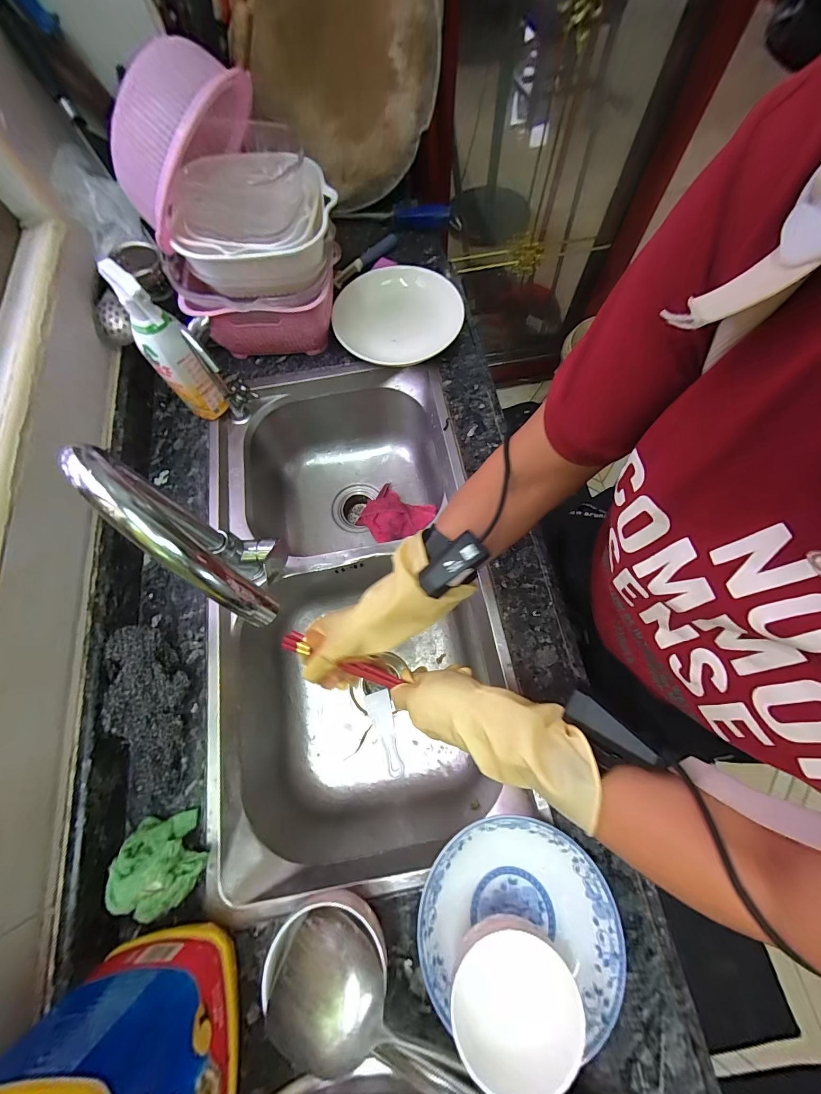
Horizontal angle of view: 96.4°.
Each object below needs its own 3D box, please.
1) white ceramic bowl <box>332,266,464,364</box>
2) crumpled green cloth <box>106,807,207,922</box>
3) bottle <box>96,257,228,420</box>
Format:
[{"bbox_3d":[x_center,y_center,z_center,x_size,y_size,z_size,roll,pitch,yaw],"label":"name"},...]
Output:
[{"bbox_3d":[-0.019,-0.407,0.657,0.214,0.050,0.219,-1,70,2],"label":"white ceramic bowl"},{"bbox_3d":[-0.274,0.342,0.398,0.085,0.048,0.084,-28,72,-7],"label":"crumpled green cloth"},{"bbox_3d":[-0.331,-0.261,0.517,0.059,0.229,0.069,-42,74,-12],"label":"bottle"}]

